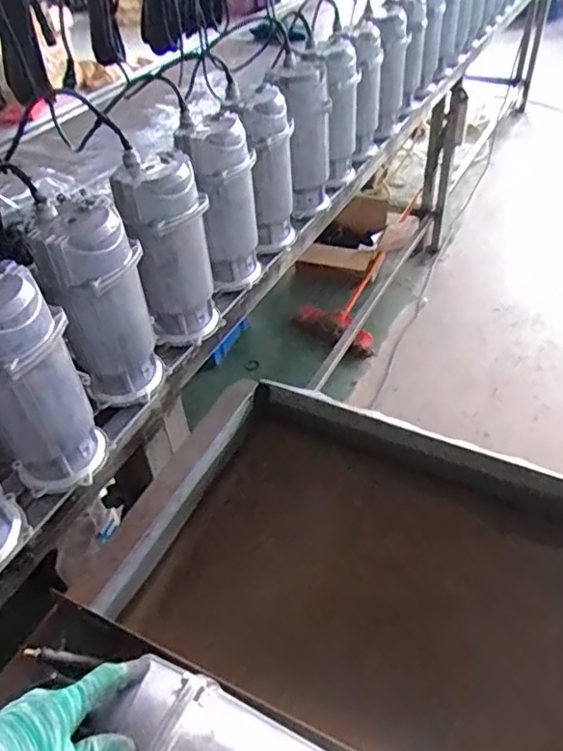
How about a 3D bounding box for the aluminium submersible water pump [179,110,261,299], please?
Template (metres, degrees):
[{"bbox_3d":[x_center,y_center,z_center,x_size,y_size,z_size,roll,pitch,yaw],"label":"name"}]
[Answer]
[{"bbox_3d":[-0.098,-0.295,1.078,0.121,0.294,0.138,-12,44,-7],"label":"aluminium submersible water pump"}]

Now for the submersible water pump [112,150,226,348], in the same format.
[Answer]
[{"bbox_3d":[-0.176,-0.196,0.974,0.125,0.296,0.123,-5,44,1],"label":"submersible water pump"}]

